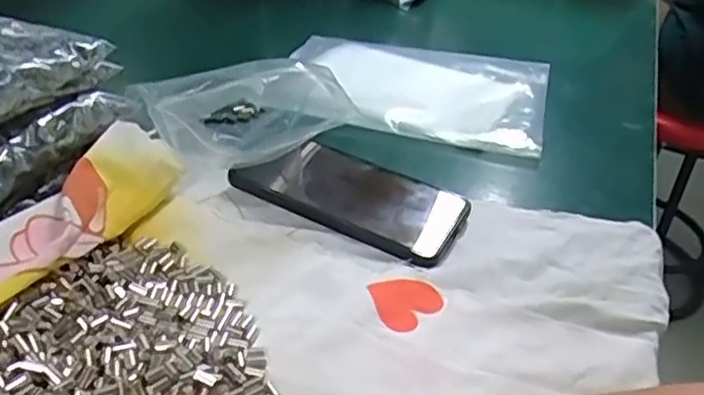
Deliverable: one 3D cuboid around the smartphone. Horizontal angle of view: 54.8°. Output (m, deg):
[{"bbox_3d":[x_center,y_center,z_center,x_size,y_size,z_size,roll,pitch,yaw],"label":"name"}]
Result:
[{"bbox_3d":[0.002,-0.003,0.488,0.156,0.015,0.079,22,36,22],"label":"smartphone"}]

